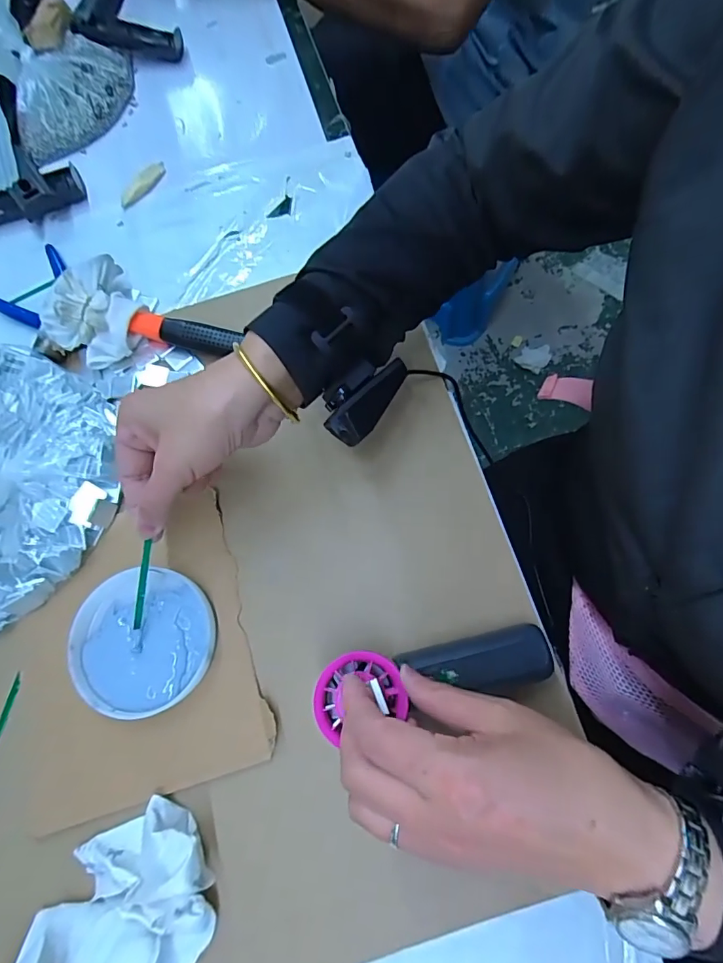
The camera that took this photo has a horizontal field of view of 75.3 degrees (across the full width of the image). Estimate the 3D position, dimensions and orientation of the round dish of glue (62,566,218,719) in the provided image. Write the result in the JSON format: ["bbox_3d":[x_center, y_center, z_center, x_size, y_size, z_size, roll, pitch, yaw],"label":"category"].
[{"bbox_3d":[-0.157,0.116,0.342,0.097,0.019,0.098,0,73,1],"label":"round dish of glue"}]

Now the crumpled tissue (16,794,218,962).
[{"bbox_3d":[-0.154,0.282,0.276,0.098,0.044,0.159,30,77,10],"label":"crumpled tissue"}]

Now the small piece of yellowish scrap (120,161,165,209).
[{"bbox_3d":[-0.224,-0.304,0.481,0.022,0.007,0.061,33,79,14],"label":"small piece of yellowish scrap"}]

